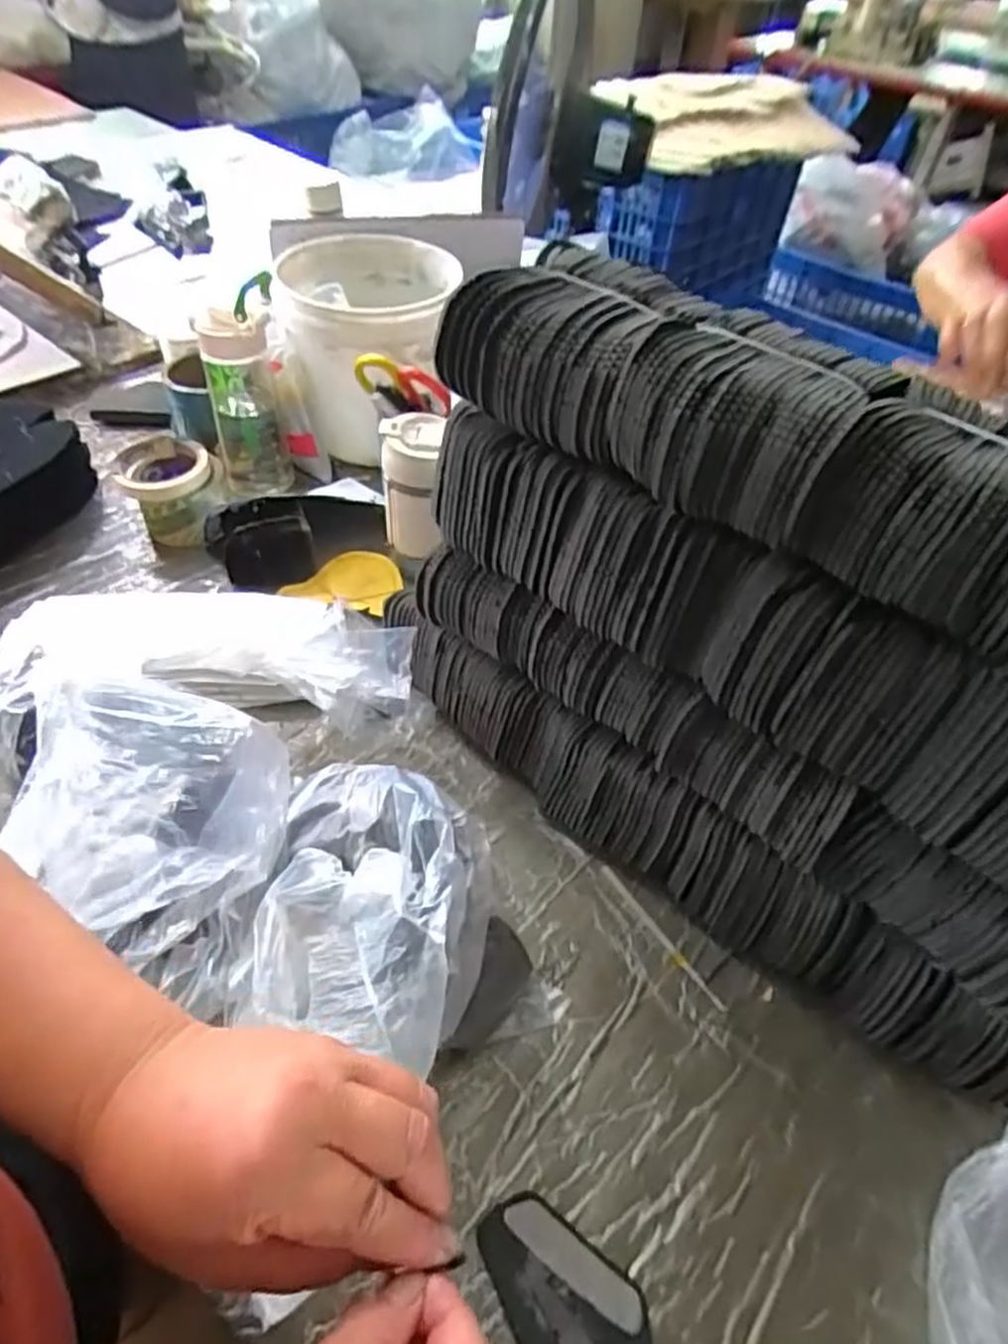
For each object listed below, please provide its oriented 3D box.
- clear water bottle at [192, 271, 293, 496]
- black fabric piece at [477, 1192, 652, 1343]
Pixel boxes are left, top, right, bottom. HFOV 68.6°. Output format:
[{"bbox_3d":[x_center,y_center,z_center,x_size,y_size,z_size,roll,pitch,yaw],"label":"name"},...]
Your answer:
[{"bbox_3d":[-0.277,-0.295,0.798,0.081,0.233,0.066,-14,51,-16],"label":"clear water bottle"},{"bbox_3d":[0.044,0.348,0.383,0.065,0.005,0.142,-20,53,-21],"label":"black fabric piece"}]

